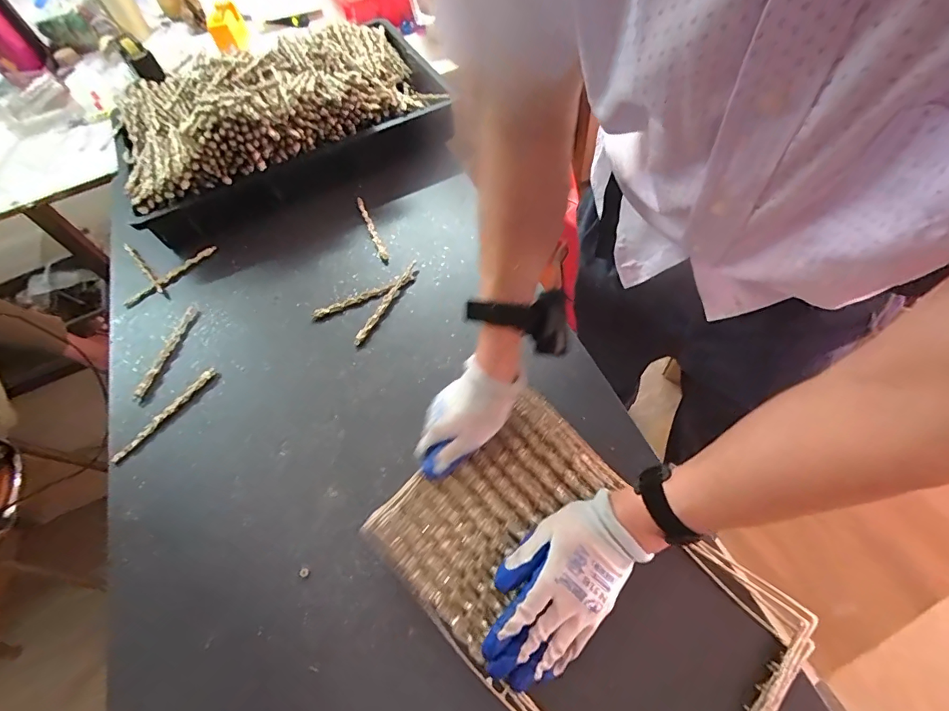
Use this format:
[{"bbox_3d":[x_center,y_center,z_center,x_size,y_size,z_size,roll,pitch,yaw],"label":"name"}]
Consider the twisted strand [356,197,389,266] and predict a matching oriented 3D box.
[{"bbox_3d":[-0.168,-0.208,0.763,0.013,0.007,0.164,-23,60,-8],"label":"twisted strand"}]

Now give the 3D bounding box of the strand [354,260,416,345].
[{"bbox_3d":[-0.130,-0.080,0.683,0.012,0.008,0.163,21,64,17],"label":"strand"}]

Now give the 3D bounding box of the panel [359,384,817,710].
[{"bbox_3d":[0.102,0.215,0.443,0.362,0.047,0.244,41,70,21],"label":"panel"}]

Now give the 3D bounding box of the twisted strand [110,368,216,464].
[{"bbox_3d":[-0.405,0.076,0.609,0.010,0.004,0.156,31,67,21],"label":"twisted strand"}]

